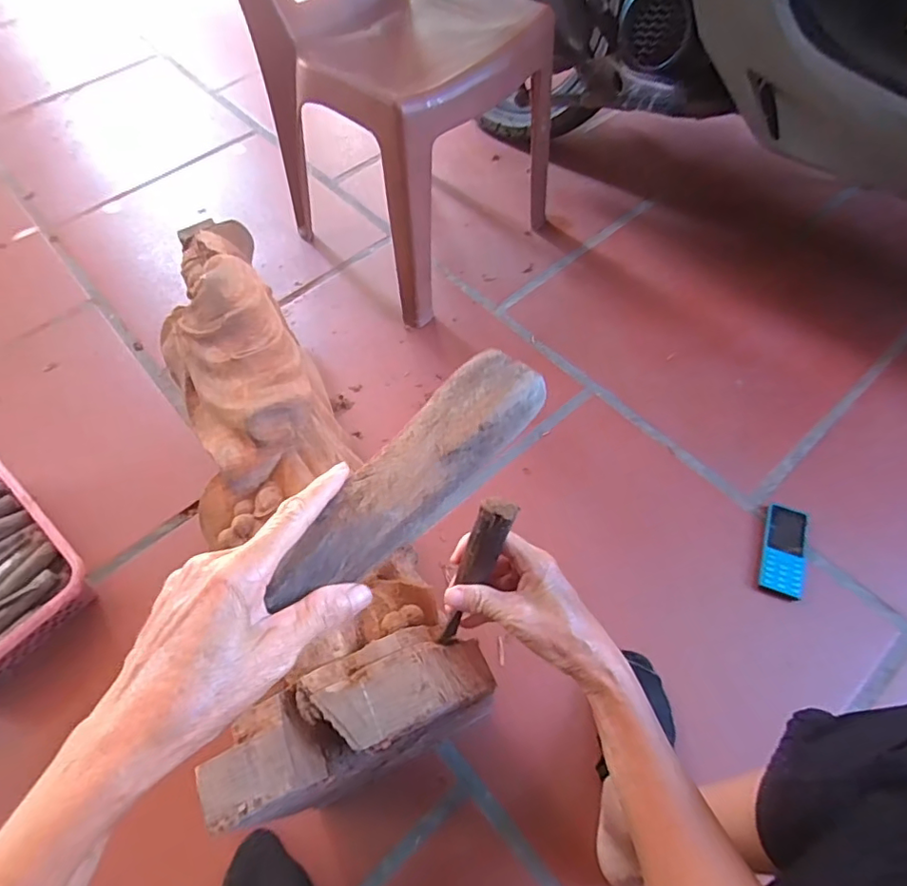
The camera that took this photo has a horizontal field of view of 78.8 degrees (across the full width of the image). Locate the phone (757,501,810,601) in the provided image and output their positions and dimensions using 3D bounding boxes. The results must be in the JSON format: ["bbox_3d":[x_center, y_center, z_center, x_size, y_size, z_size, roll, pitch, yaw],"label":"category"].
[{"bbox_3d":[0.440,0.141,0.730,0.053,0.011,0.125,19,62,12],"label":"phone"}]

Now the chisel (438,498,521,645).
[{"bbox_3d":[0.016,0.104,0.434,0.025,0.149,0.020,28,34,16],"label":"chisel"}]

